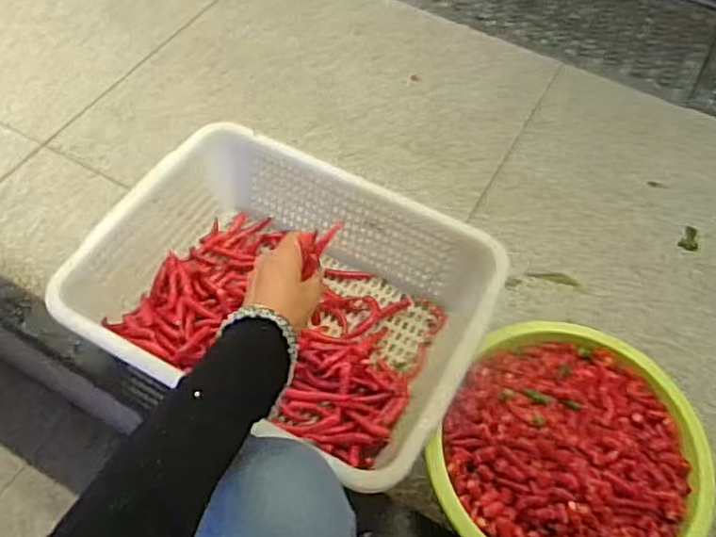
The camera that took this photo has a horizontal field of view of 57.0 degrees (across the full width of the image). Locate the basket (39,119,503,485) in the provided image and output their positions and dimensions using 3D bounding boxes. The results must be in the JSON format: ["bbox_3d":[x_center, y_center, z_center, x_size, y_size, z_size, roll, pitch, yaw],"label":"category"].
[{"bbox_3d":[-0.076,0.035,0.770,0.428,0.110,0.322,25,60,13],"label":"basket"}]

